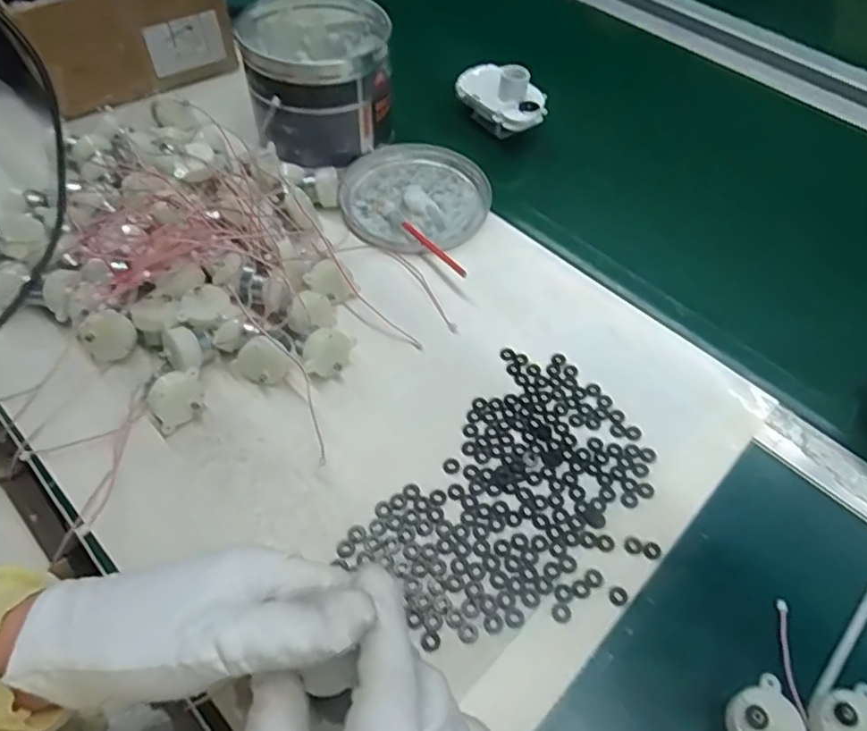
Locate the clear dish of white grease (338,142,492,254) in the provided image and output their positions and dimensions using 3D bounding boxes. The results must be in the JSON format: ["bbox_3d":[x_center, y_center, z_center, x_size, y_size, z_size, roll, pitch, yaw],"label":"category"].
[{"bbox_3d":[-0.015,-0.153,0.526,0.135,0.011,0.131,1,54,-2],"label":"clear dish of white grease"}]

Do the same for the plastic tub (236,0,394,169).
[{"bbox_3d":[-0.104,-0.258,0.539,0.124,0.102,0.127,1,54,-2],"label":"plastic tub"}]

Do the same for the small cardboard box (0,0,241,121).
[{"bbox_3d":[-0.334,-0.372,0.596,0.182,0.106,0.203,-29,61,-21],"label":"small cardboard box"}]

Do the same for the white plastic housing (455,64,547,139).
[{"bbox_3d":[0.071,-0.264,0.582,0.061,0.054,0.095,-32,62,-22],"label":"white plastic housing"}]

